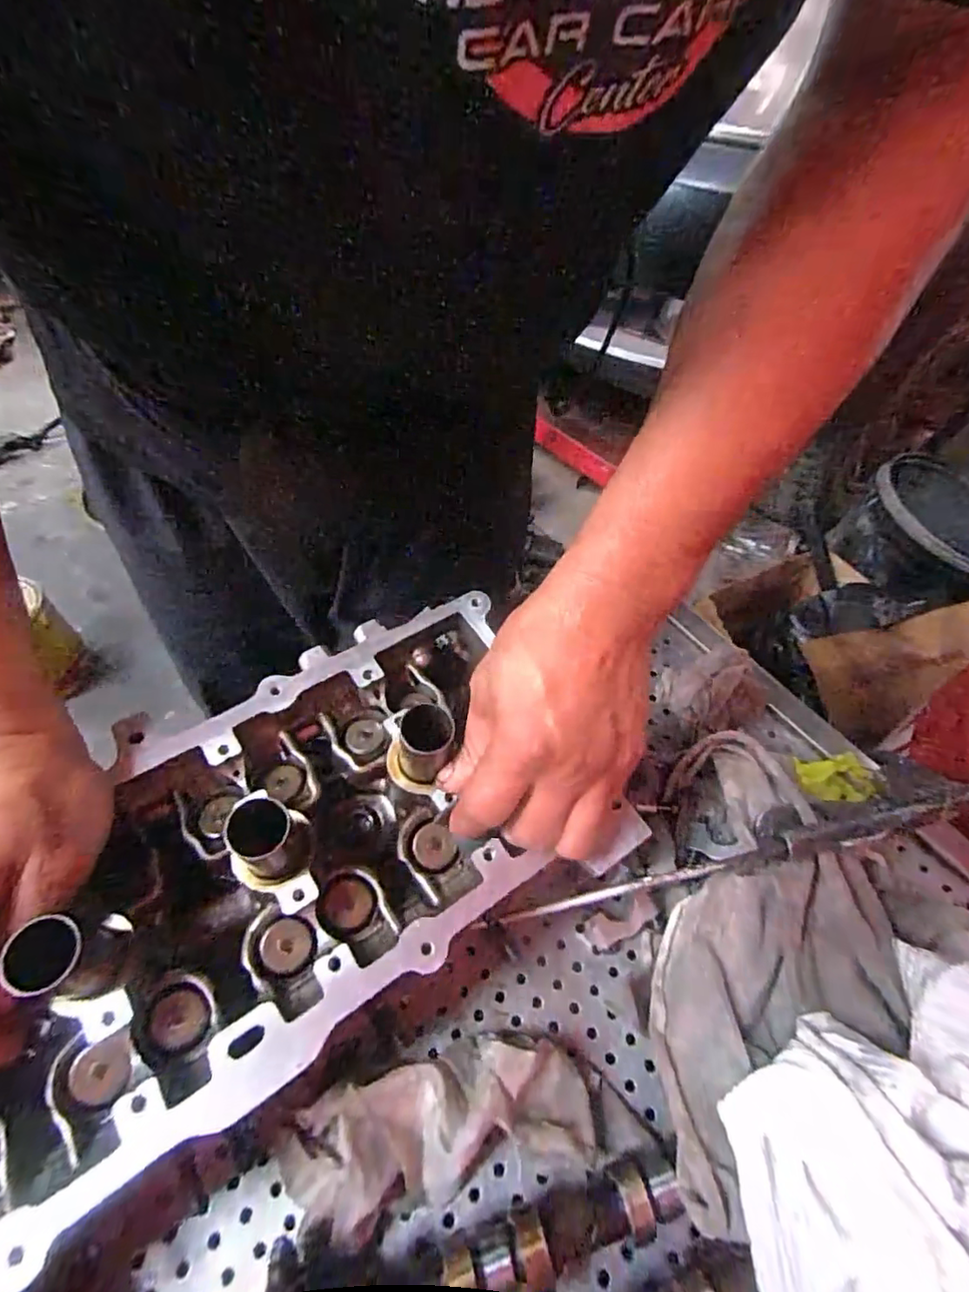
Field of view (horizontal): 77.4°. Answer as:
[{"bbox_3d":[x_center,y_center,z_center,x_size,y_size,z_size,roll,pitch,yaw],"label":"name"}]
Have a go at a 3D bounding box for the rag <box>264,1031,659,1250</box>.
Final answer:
[{"bbox_3d":[-0.010,0.245,0.312,0.189,0.054,0.067,-8,54,-9],"label":"rag"}]

